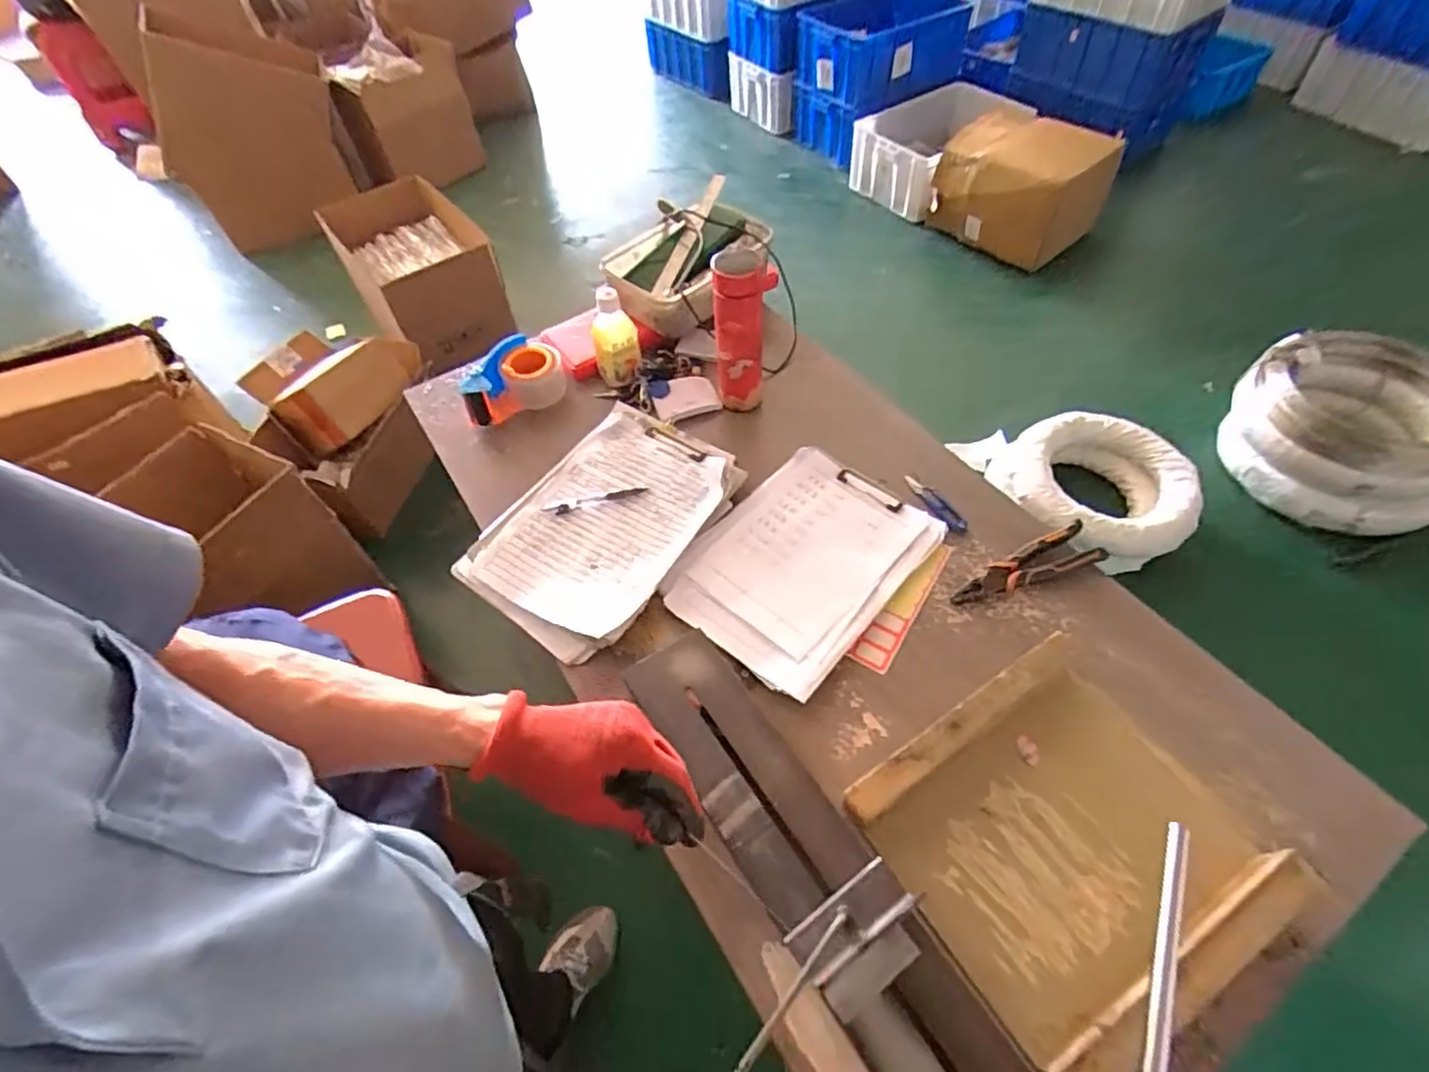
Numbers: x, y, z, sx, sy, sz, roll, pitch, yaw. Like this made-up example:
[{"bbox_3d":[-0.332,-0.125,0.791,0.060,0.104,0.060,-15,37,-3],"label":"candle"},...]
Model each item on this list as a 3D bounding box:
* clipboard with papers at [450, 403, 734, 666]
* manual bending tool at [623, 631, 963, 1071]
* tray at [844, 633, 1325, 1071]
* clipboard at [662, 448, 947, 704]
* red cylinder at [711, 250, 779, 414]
[{"bbox_3d":[-0.141,-0.026,0.830,0.244,0.026,0.333,31,62,23],"label":"clipboard with papers"},{"bbox_3d":[0.061,0.289,0.562,0.140,0.114,0.552,-28,53,-16],"label":"manual bending tool"},{"bbox_3d":[0.320,0.269,0.589,0.287,0.066,0.264,-29,58,-16],"label":"tray"},{"bbox_3d":[0.107,0.030,0.799,0.220,0.017,0.304,35,63,25],"label":"clipboard"},{"bbox_3d":[0.039,-0.286,0.896,0.076,0.205,0.061,-2,54,2],"label":"red cylinder"}]

